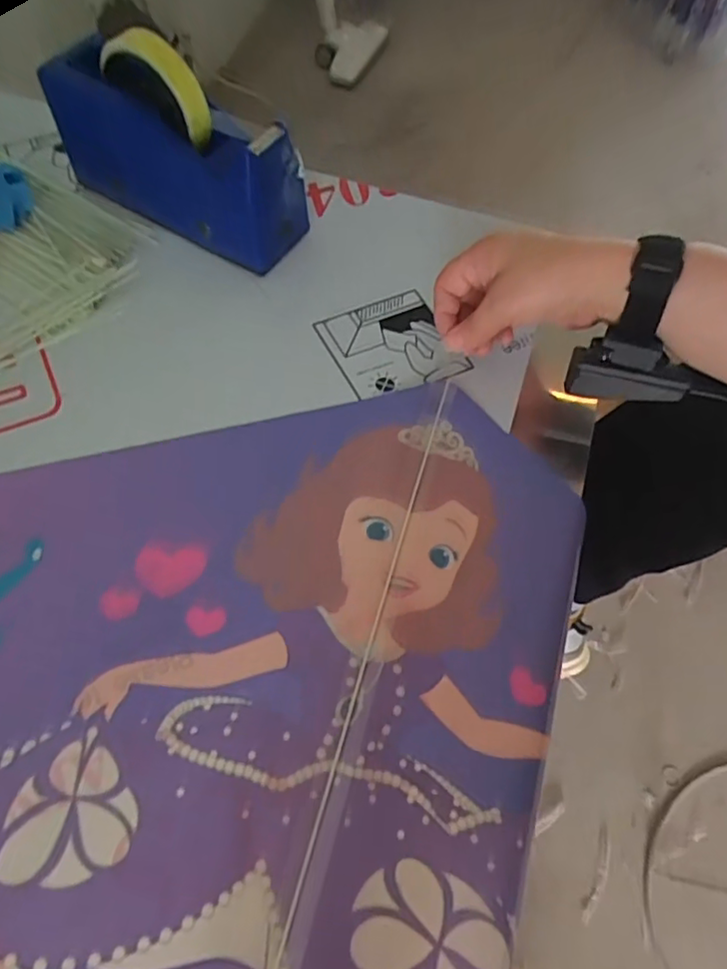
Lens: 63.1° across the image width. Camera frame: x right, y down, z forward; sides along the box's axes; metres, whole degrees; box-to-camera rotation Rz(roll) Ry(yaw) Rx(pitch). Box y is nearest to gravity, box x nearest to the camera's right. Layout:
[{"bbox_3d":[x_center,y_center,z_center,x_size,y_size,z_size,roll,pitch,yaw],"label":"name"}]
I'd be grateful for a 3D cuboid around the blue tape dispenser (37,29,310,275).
[{"bbox_3d":[-0.146,-0.263,0.461,0.206,0.117,0.063,31,65,12],"label":"blue tape dispenser"}]

